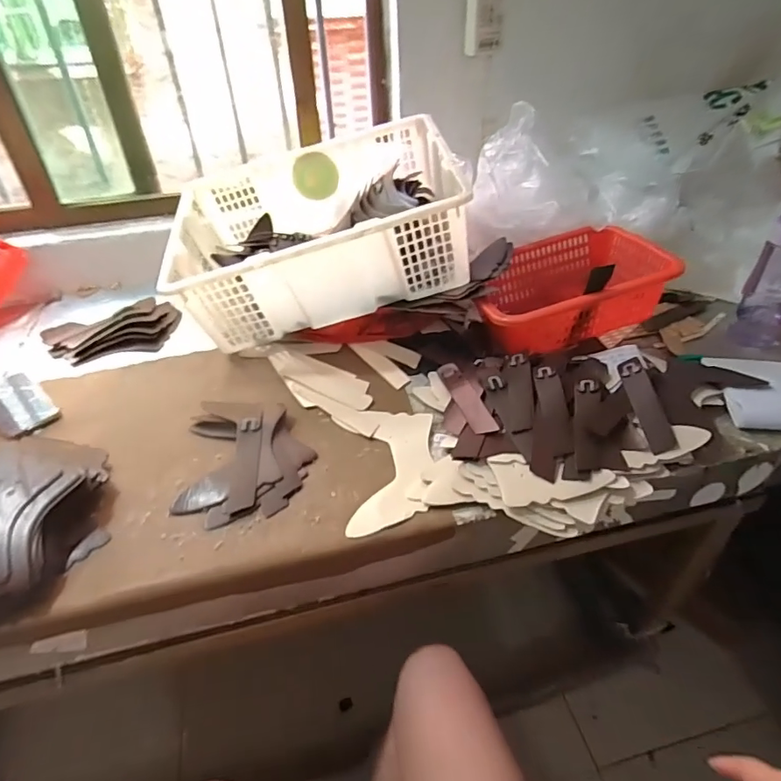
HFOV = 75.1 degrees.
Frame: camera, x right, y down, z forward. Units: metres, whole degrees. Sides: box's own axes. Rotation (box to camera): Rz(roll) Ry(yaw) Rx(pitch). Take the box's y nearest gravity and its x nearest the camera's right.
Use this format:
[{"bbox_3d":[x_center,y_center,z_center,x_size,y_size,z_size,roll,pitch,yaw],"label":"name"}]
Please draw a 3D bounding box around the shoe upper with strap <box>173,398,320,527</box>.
[{"bbox_3d":[-0.192,0.075,0.679,0.164,0.026,0.219,-7,38,-5],"label":"shoe upper with strap"}]

